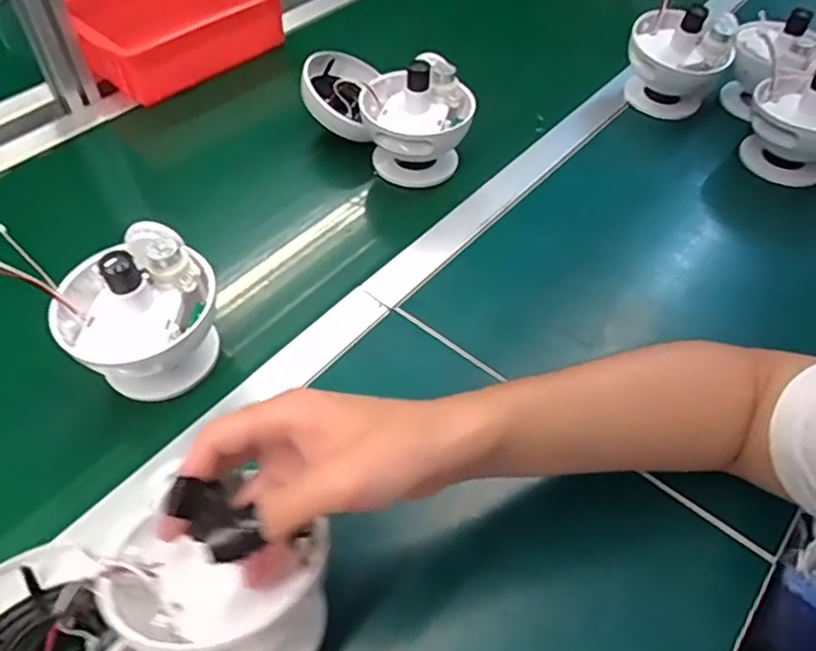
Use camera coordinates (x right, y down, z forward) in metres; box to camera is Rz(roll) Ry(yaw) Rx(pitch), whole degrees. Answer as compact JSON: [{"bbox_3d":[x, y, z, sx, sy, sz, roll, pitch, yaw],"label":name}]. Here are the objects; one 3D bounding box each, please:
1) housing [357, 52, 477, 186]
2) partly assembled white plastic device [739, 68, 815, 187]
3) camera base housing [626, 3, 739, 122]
[{"bbox_3d":[0.010,-0.217,0.671,0.113,0.112,0.098,6,51,3],"label":"housing"},{"bbox_3d":[0.439,-0.225,0.702,0.111,0.110,0.110,31,58,20],"label":"partly assembled white plastic device"},{"bbox_3d":[0.327,-0.323,0.777,0.116,0.105,0.094,31,57,21],"label":"camera base housing"}]

